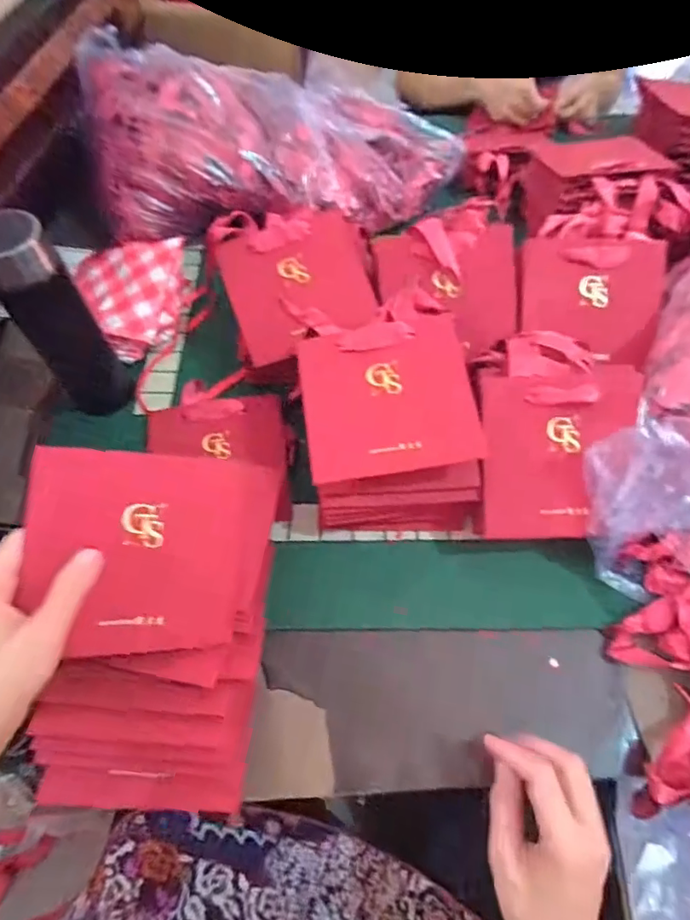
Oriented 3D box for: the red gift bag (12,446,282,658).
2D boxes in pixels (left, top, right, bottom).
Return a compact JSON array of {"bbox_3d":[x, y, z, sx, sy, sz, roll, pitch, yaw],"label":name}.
[{"bbox_3d":[-0.131,0.066,0.368,0.165,0.004,0.135,7,84,-32],"label":"red gift bag"}]

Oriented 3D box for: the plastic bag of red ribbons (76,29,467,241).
[{"bbox_3d":[-0.085,-0.420,0.667,0.468,0.140,0.201,-3,59,-3],"label":"plastic bag of red ribbons"}]

